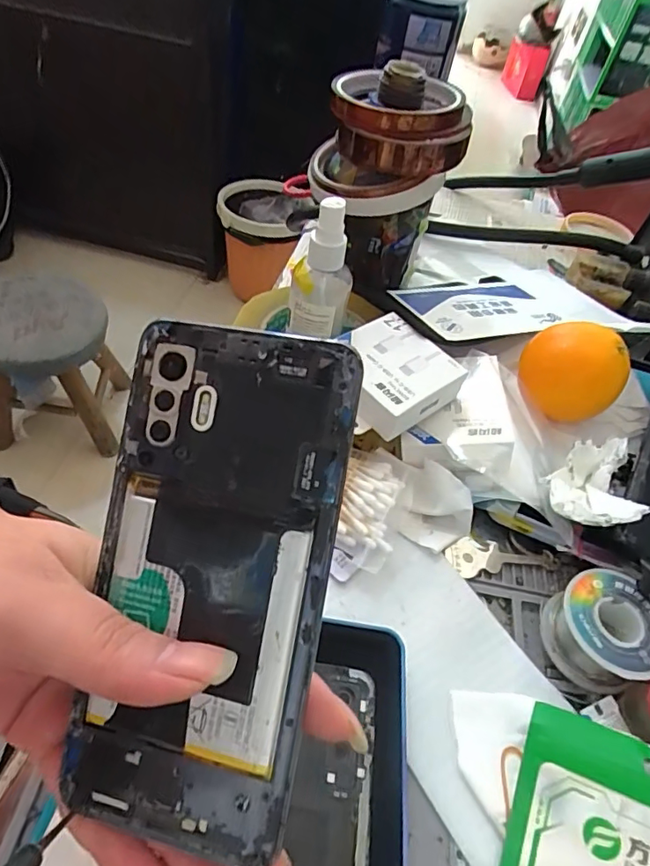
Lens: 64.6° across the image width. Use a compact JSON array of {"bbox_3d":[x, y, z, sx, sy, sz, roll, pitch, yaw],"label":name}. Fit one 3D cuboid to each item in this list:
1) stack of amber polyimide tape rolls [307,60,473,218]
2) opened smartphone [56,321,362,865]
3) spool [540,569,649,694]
[{"bbox_3d":[0.047,-0.208,0.354,0.099,0.070,0.104,14,50,2],"label":"stack of amber polyimide tape rolls"},{"bbox_3d":[-0.036,0.046,0.159,0.073,0.007,0.154,8,88,7],"label":"opened smartphone"},{"bbox_3d":[0.146,0.103,0.269,0.054,0.032,0.052,5,51,-6],"label":"spool"}]

